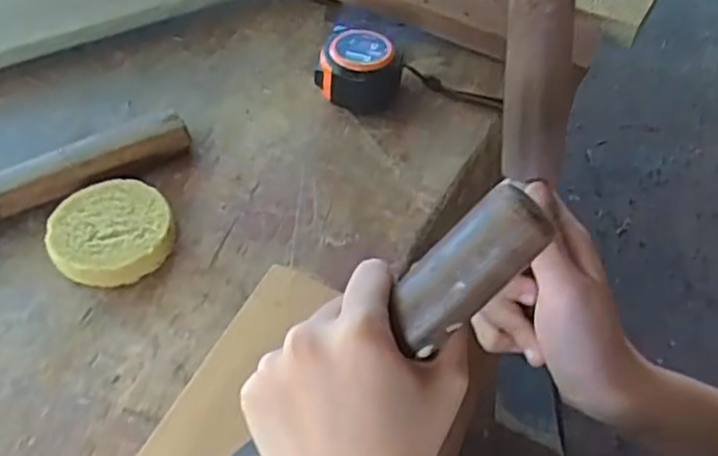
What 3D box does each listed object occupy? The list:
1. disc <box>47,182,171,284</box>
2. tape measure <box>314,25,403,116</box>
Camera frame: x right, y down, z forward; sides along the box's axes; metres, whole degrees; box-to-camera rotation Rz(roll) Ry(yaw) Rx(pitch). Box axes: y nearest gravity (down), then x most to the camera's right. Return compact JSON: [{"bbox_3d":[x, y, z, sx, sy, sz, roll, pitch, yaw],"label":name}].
[{"bbox_3d":[-0.164,0.005,0.471,0.076,0.028,0.069,-19,55,-17],"label":"disc"},{"bbox_3d":[0.000,-0.125,0.556,0.064,0.046,0.058,12,52,7],"label":"tape measure"}]

